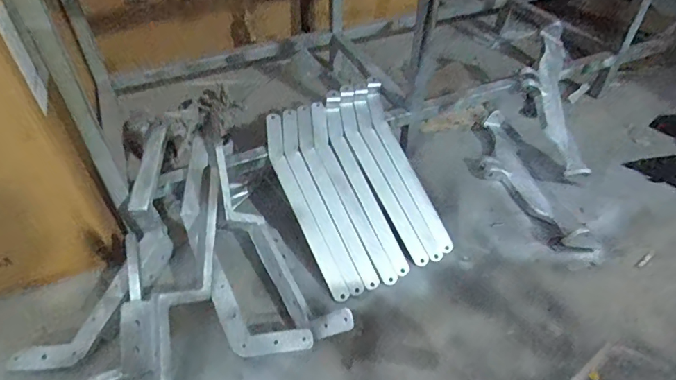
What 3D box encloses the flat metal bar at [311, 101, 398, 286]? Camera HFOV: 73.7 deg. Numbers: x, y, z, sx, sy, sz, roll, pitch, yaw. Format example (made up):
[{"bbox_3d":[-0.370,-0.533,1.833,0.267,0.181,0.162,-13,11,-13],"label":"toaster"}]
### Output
[{"bbox_3d":[0.019,-0.002,0.891,0.046,0.008,0.398,-19,72,-17],"label":"flat metal bar"}]

